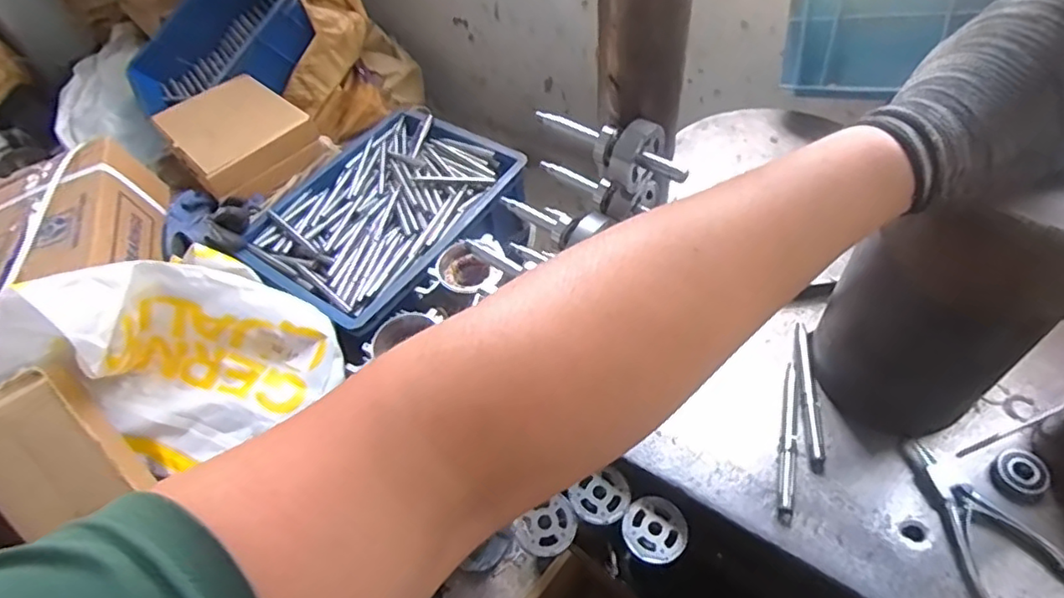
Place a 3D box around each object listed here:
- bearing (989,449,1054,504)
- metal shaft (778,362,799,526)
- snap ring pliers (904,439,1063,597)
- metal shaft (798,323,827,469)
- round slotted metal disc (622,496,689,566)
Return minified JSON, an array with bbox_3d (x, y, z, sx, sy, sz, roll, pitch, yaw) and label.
[{"bbox_3d":[0.376,0.134,0.473,0.041,0.011,0.036,-28,55,-16],"label":"bearing"},{"bbox_3d":[0.209,0.111,0.500,0.012,0.013,0.137,11,54,13],"label":"metal shaft"},{"bbox_3d":[0.325,0.164,0.454,0.069,0.012,0.132,-16,53,-7],"label":"snap ring pliers"},{"bbox_3d":[0.237,0.080,0.529,0.013,0.012,0.139,5,53,9],"label":"metal shaft"},{"bbox_3d":[0.103,0.191,0.513,0.050,0.012,0.056,34,62,27],"label":"round slotted metal disc"}]

